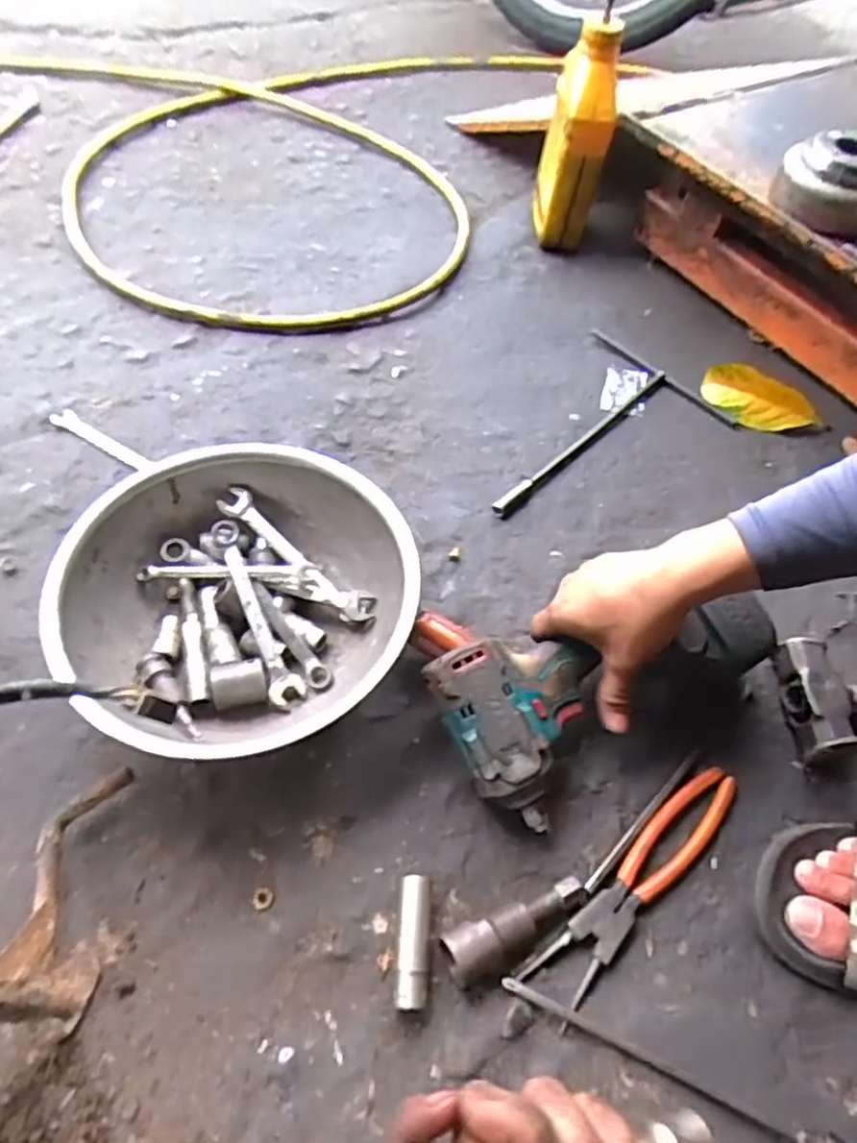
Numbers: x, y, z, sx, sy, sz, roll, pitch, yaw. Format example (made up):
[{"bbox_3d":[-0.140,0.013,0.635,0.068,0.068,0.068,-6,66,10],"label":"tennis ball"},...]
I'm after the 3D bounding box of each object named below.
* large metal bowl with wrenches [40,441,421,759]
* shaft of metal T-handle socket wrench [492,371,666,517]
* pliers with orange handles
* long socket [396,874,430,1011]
[{"bbox_3d":[-0.140,0.023,0.555,0.254,0.103,0.250,2,56,-3],"label":"large metal bowl with wrenches"},{"bbox_3d":[0.162,-0.137,0.734,0.016,0.010,0.283,40,62,21],"label":"shaft of metal T-handle socket wrench"},{"bbox_3d":[0.152,0.218,0.505,0.213,0.009,0.040,-36,65,-25],"label":"pliers with orange handles"},{"bbox_3d":[-0.010,0.245,0.469,0.020,0.024,0.076,3,56,-3],"label":"long socket"}]

